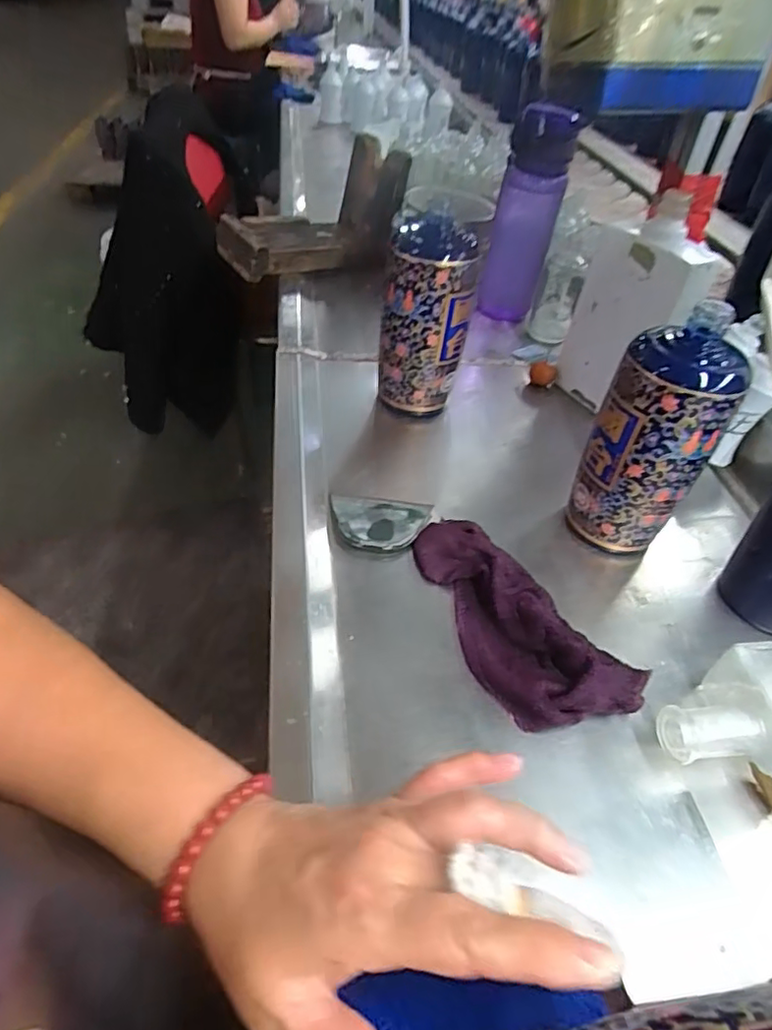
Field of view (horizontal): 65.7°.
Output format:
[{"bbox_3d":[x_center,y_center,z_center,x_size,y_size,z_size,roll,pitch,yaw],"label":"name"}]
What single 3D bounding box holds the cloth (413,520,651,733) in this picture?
[{"bbox_3d":[0.081,0.066,0.410,0.091,0.032,0.184,-25,52,-27],"label":"cloth"}]

